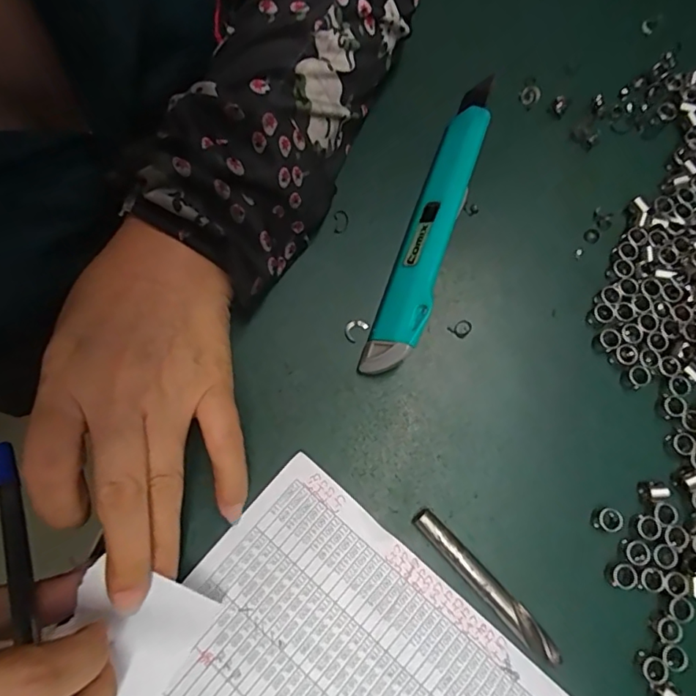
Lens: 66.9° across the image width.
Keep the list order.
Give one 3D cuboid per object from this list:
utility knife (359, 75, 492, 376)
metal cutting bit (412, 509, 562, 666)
[{"bbox_3d":[0.044,-0.064,0.263,0.021,0.022,0.167,19,75,6],"label":"utility knife"},{"bbox_3d":[0.058,0.101,0.224,0.010,0.008,0.079,-42,77,-10],"label":"metal cutting bit"}]

